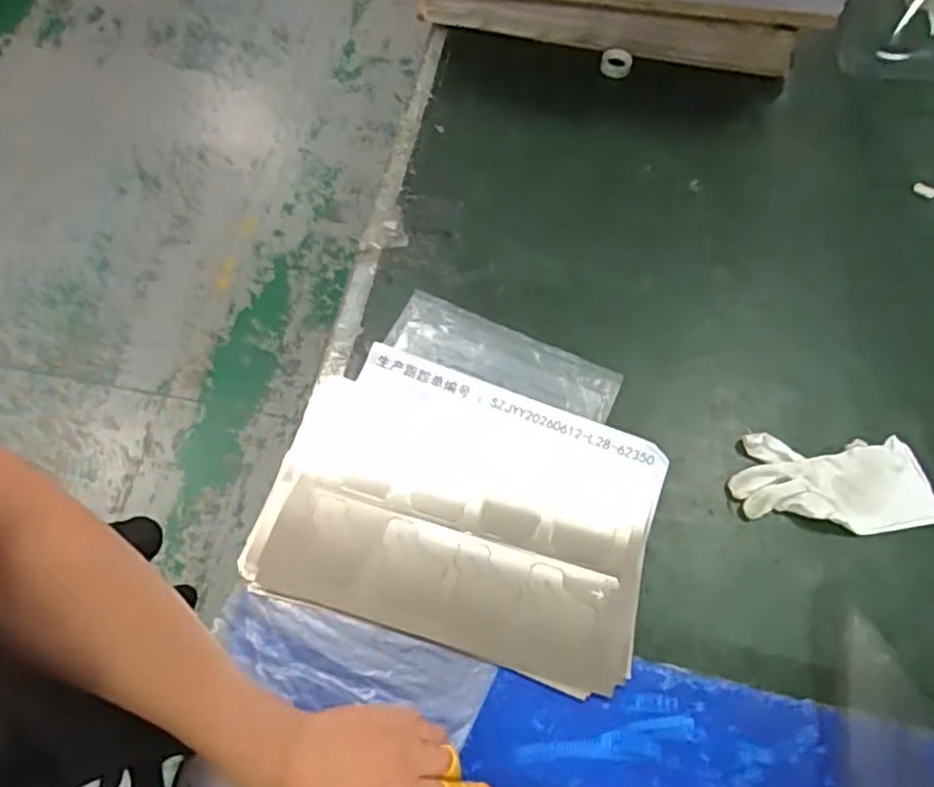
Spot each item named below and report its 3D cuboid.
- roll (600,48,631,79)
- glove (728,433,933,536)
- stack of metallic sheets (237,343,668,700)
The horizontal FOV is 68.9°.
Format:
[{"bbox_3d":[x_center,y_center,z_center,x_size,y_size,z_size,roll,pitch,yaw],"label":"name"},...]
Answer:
[{"bbox_3d":[0.181,-0.401,0.829,0.037,0.019,0.037,1,63,-2],"label":"roll"},{"bbox_3d":[0.326,0.080,0.604,0.177,0.018,0.083,1,63,-2],"label":"glove"},{"bbox_3d":[-0.004,0.096,0.590,0.316,0.011,0.233,16,63,5],"label":"stack of metallic sheets"}]

